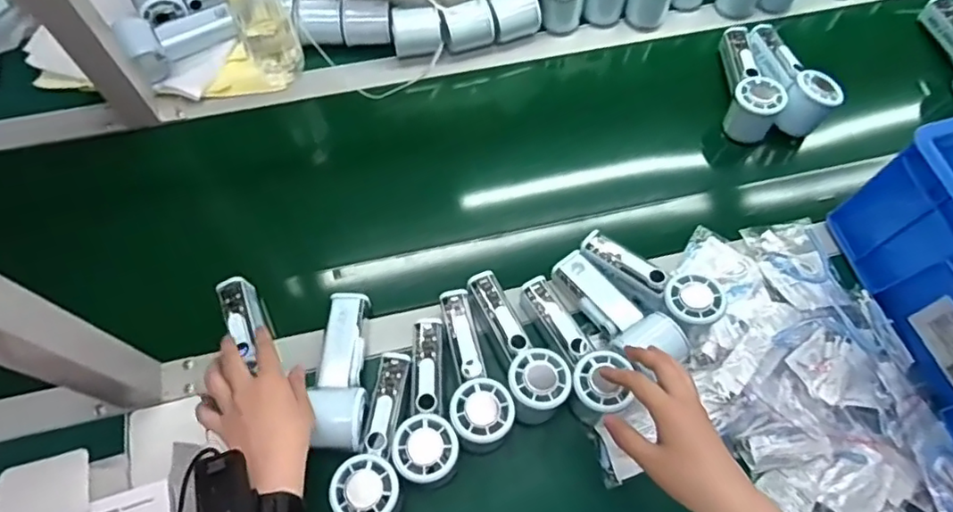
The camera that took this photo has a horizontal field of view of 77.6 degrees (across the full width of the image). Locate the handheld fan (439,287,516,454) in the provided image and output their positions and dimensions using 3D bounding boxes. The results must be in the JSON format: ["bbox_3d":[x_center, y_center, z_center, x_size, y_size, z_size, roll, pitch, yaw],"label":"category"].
[{"bbox_3d":[-0.009,0.107,0.577,0.053,0.060,0.154,-14,67,-8],"label":"handheld fan"}]

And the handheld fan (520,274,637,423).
[{"bbox_3d":[0.096,0.090,0.586,0.052,0.051,0.155,-21,56,-11],"label":"handheld fan"}]

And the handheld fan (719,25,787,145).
[{"bbox_3d":[0.339,-0.223,0.742,0.053,0.065,0.162,7,66,2],"label":"handheld fan"}]

